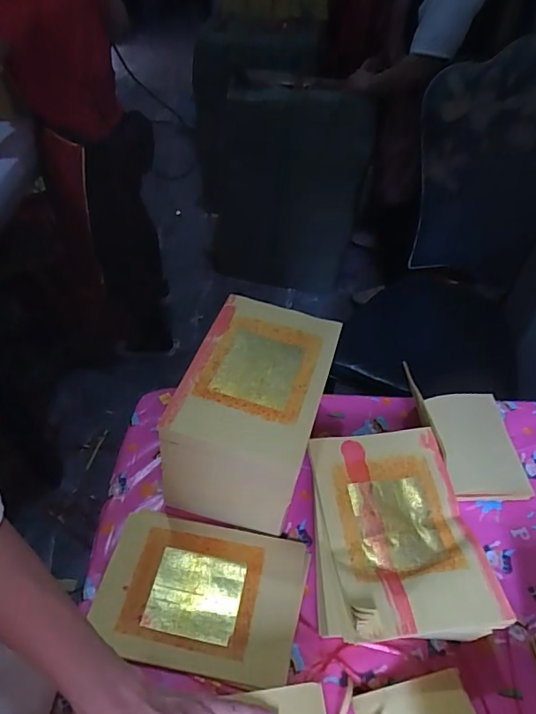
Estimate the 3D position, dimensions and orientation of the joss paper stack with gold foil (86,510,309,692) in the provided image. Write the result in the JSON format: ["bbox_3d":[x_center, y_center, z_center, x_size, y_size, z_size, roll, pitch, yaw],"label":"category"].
[{"bbox_3d":[-0.081,0.278,0.582,0.232,0.011,0.164,9,48,8],"label":"joss paper stack with gold foil"}]

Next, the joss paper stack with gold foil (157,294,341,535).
[{"bbox_3d":[-0.016,0.075,0.643,0.162,0.183,0.228,13,49,12],"label":"joss paper stack with gold foil"}]

